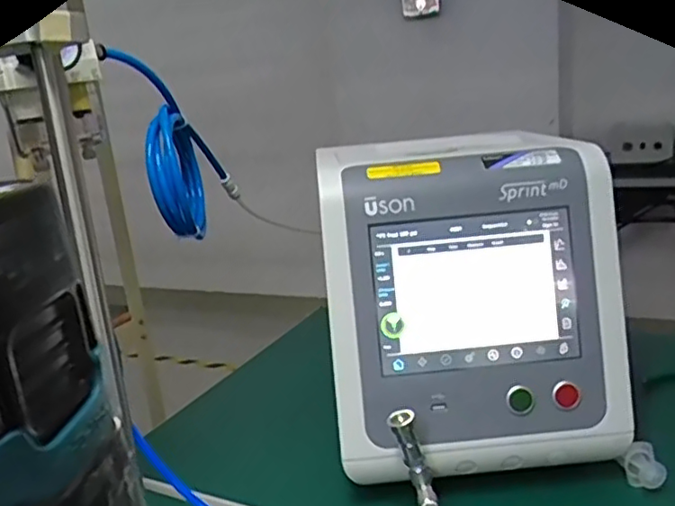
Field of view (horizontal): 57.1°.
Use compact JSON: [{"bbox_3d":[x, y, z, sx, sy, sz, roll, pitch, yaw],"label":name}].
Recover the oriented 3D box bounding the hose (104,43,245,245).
[{"bbox_3d":[-0.159,-0.112,0.648,0.040,0.170,0.226,-4,14,8],"label":"hose"}]

